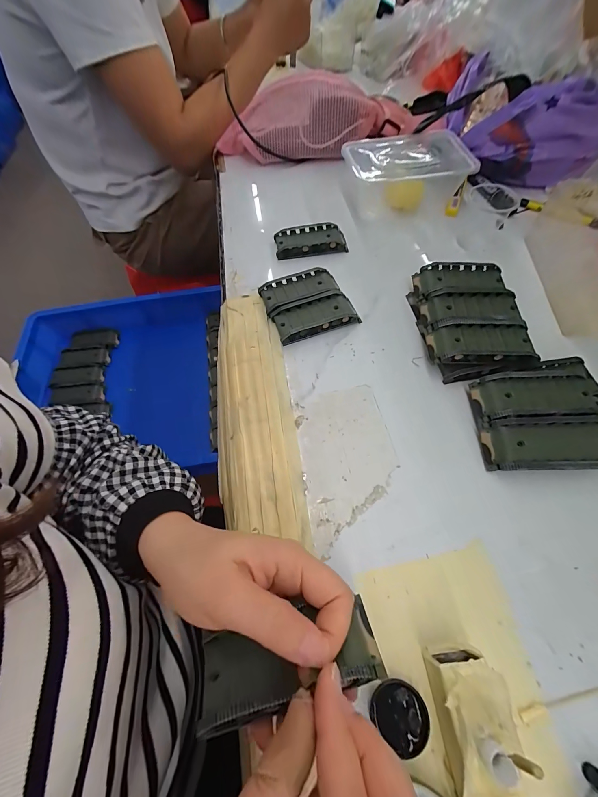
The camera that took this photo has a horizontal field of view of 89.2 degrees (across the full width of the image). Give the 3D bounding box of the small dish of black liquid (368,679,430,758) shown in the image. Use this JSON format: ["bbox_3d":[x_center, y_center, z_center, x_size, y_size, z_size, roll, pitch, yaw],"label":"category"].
[{"bbox_3d":[0.066,0.205,0.197,0.035,0.008,0.033,-1,62,3],"label":"small dish of black liquid"}]

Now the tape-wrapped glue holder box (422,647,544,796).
[{"bbox_3d":[0.103,0.200,0.176,0.045,0.045,0.086,-5,62,1],"label":"tape-wrapped glue holder box"}]

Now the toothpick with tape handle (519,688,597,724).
[{"bbox_3d":[0.171,0.198,0.198,0.059,0.004,0.007,-14,62,-4],"label":"toothpick with tape handle"}]

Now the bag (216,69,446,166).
[{"bbox_3d":[0.036,-0.473,0.510,0.349,0.080,0.089,-4,62,-1],"label":"bag"}]

